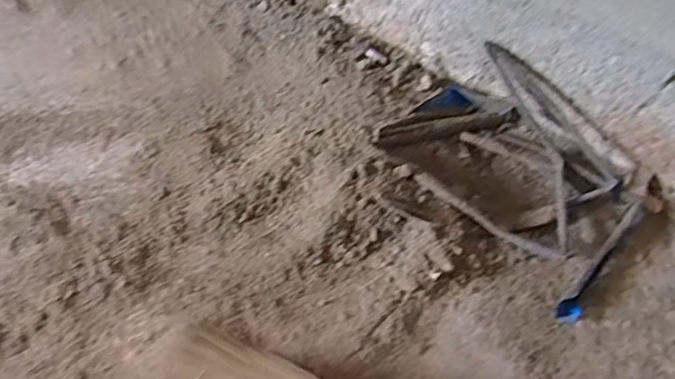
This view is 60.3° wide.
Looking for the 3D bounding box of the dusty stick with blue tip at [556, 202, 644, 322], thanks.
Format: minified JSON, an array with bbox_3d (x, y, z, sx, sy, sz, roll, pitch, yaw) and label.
[{"bbox_3d":[0.337,0.083,0.726,0.025,0.024,0.232,38,60,20],"label":"dusty stick with blue tip"}]

